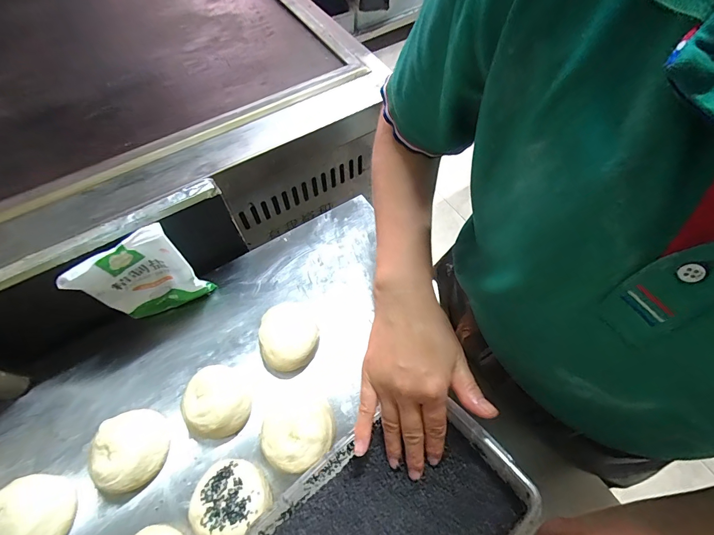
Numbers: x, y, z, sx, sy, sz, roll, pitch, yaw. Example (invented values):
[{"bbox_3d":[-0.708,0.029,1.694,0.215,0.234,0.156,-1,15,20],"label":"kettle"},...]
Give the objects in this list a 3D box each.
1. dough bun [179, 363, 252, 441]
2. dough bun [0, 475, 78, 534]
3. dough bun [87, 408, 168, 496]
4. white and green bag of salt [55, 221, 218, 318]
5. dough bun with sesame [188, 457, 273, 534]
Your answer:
[{"bbox_3d":[-0.160,0.153,0.416,0.069,0.043,0.078,-29,64,-14],"label":"dough bun"},{"bbox_3d":[-0.331,0.257,0.365,0.070,0.044,0.074,-18,62,-9],"label":"dough bun"},{"bbox_3d":[-0.243,0.199,0.394,0.066,0.043,0.074,-14,62,-7],"label":"dough bun"},{"bbox_3d":[-0.251,0.016,0.423,0.111,0.143,0.020,-23,63,-12],"label":"white and green bag of salt"},{"bbox_3d":[-0.130,0.240,0.372,0.072,0.038,0.075,0,61,1],"label":"dough bun with sesame"}]

